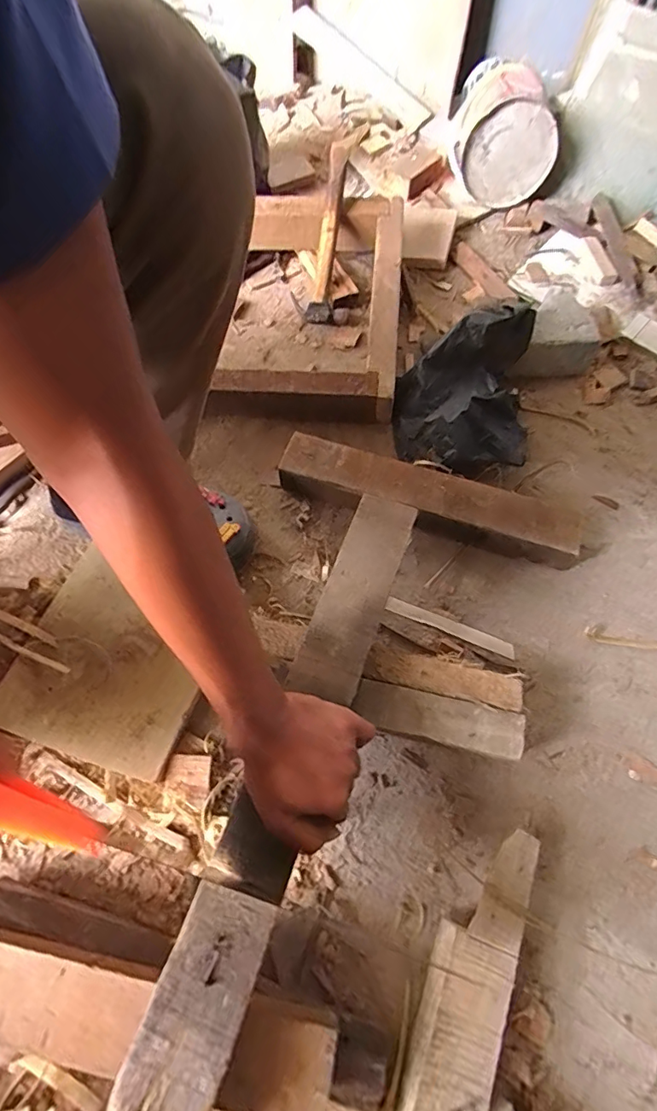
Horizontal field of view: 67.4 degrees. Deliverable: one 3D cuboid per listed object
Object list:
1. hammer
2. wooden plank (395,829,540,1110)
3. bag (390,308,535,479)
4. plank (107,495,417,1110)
[{"bbox_3d":[0.004,-0.493,0.762,0.086,0.044,0.256,10,103,4],"label":"hammer"},{"bbox_3d":[0.106,0.389,0.394,0.067,0.019,0.314,20,63,8],"label":"wooden plank"},{"bbox_3d":[0.181,-0.222,0.662,0.175,0.090,0.222,2,64,0],"label":"bag"},{"bbox_3d":[-0.025,0.157,0.421,0.065,0.018,0.507,20,63,9],"label":"plank"}]

